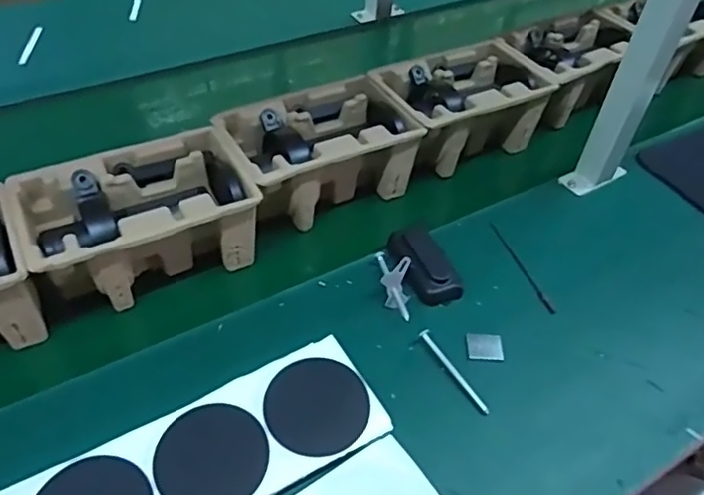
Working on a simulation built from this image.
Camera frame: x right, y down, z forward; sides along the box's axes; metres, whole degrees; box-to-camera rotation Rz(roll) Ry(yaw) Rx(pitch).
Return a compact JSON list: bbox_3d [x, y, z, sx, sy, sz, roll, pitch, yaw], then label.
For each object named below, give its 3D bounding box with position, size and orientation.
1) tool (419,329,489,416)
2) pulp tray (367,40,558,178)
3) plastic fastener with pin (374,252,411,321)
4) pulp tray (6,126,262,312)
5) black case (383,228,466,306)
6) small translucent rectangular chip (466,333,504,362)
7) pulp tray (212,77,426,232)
[{"bbox_3d":[0.101,0.121,0.576,0.011,0.009,0.102,-23,52,-26],"label":"tool"},{"bbox_3d":[0.149,-0.194,0.815,0.236,0.102,0.148,-21,52,-26],"label":"pulp tray"},{"bbox_3d":[0.047,0.036,0.629,0.030,0.035,0.103,1,45,-6],"label":"plastic fastener with pin"},{"bbox_3d":[-0.226,-0.020,0.630,0.214,0.121,0.140,-19,51,-24],"label":"pulp tray"},{"bbox_3d":[0.079,0.019,0.660,0.055,0.025,0.099,-14,49,-20],"label":"black case"},{"bbox_3d":[0.137,0.103,0.601,0.037,0.004,0.034,4,45,-3],"label":"small translucent rectangular chip"},{"bbox_3d":[-0.047,-0.111,0.729,0.221,0.114,0.145,-20,51,-24],"label":"pulp tray"}]

